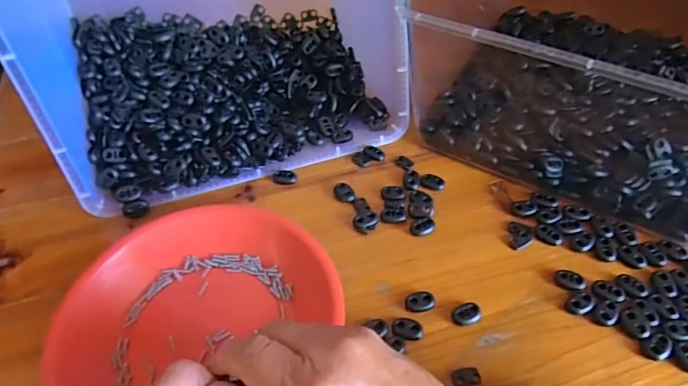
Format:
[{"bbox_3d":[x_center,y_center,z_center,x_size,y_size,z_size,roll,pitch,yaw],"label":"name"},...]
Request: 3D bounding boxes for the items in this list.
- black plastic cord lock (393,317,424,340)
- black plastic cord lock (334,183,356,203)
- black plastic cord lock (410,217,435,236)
[{"bbox_3d":[0.046,0.096,0.347,0.022,0.004,0.015,8,51,8],"label":"black plastic cord lock"},{"bbox_3d":[0.000,0.000,0.433,0.015,0.006,0.021,-25,54,-18],"label":"black plastic cord lock"},{"bbox_3d":[0.065,0.028,0.406,0.021,0.005,0.015,-21,53,-15],"label":"black plastic cord lock"}]

